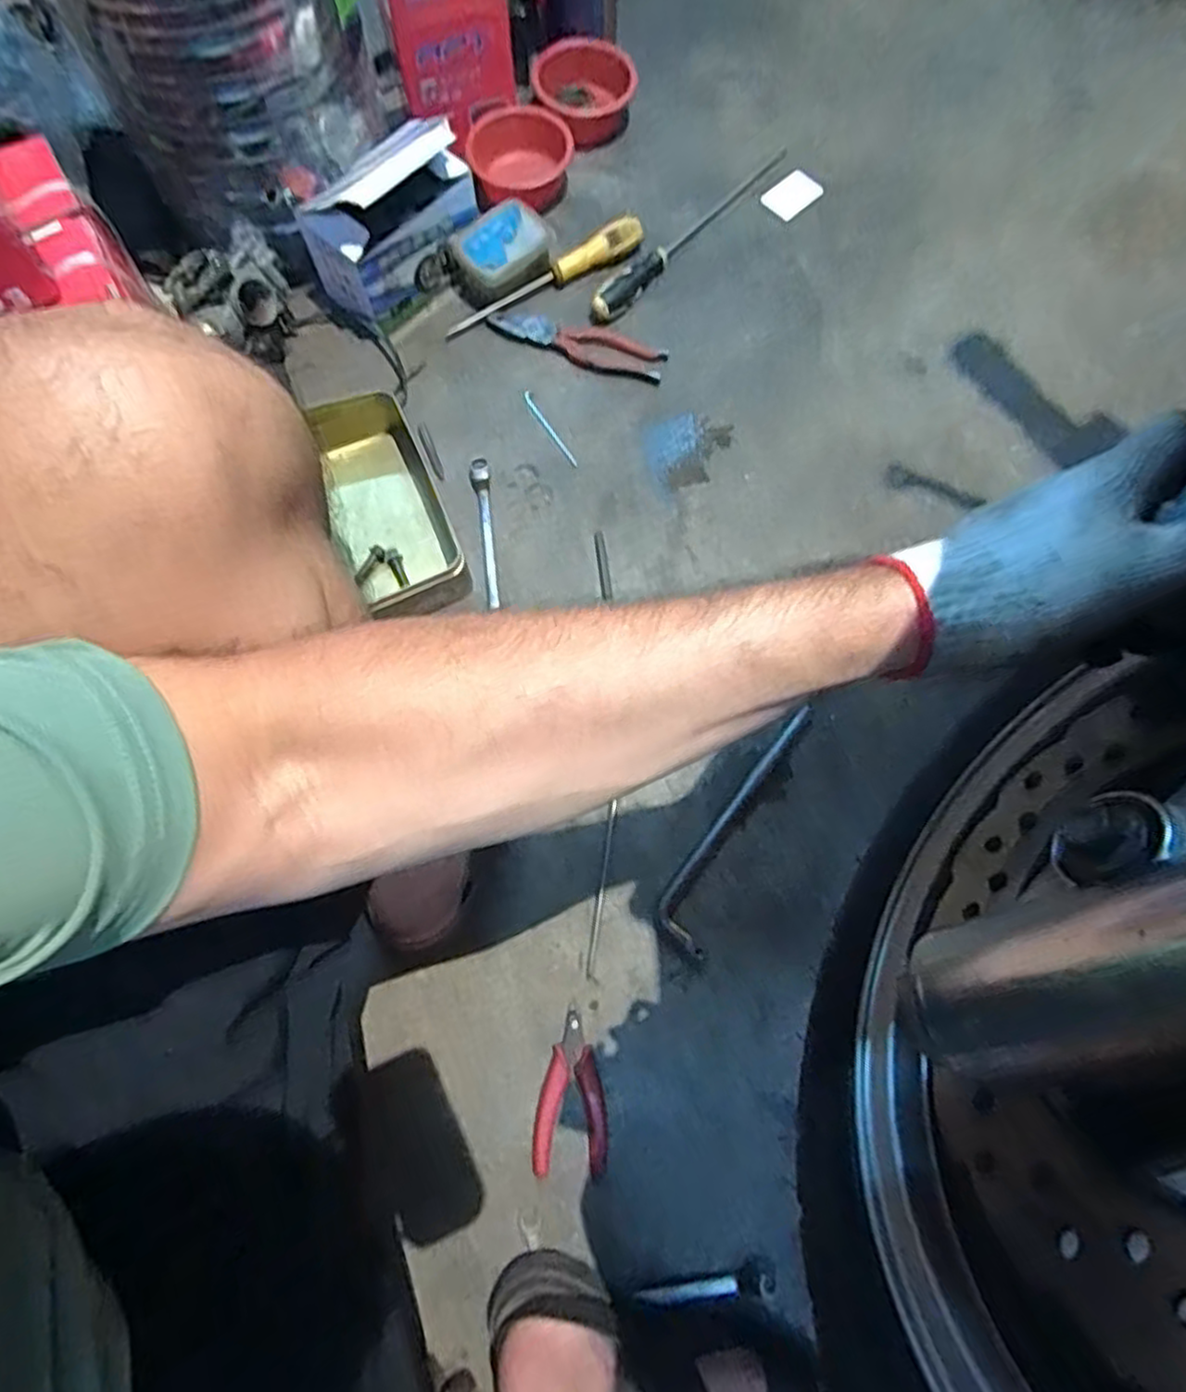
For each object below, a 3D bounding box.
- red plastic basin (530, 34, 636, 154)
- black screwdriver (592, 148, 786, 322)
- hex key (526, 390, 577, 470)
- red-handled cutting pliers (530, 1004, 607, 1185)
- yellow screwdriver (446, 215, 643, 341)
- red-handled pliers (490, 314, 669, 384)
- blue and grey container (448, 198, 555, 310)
[{"bbox_3d":[-0.009,-0.717,0.840,0.120,0.046,0.118,-9,75,-5],"label":"red plastic basin"},{"bbox_3d":[0.113,-0.543,0.815,0.033,0.025,0.343,38,77,8],"label":"black screwdriver"},{"bbox_3d":[-0.046,-0.284,0.750,0.011,0.005,0.102,-30,78,-10],"label":"hex key"},{"bbox_3d":[-0.016,0.319,0.570,0.056,0.018,0.117,5,74,-1],"label":"red-handled cutting pliers"},{"bbox_3d":[-0.050,-0.462,0.783,0.245,0.028,0.030,-34,78,-11],"label":"yellow screwdriver"},{"bbox_3d":[-0.015,-0.387,0.770,0.191,0.014,0.042,19,75,3],"label":"red-handled pliers"},{"bbox_3d":[-0.098,-0.485,0.772,0.112,0.043,0.075,-33,78,-10],"label":"blue and grey container"}]

